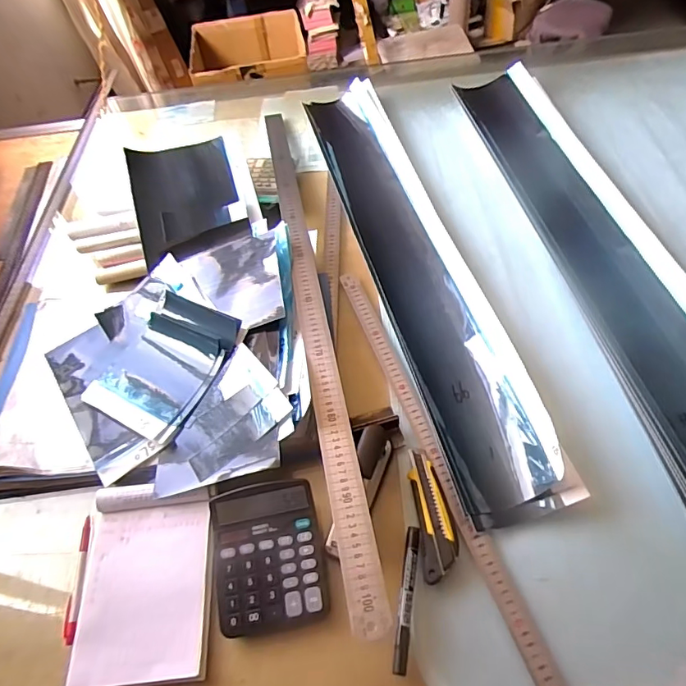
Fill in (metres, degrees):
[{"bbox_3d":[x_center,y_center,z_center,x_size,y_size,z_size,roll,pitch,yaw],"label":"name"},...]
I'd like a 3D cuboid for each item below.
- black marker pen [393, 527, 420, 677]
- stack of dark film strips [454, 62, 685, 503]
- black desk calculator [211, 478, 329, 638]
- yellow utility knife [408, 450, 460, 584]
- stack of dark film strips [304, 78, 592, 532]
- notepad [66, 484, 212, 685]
[{"bbox_3d":[0.067,0.265,0.514,0.014,0.014,0.141,7,55,10],"label":"black marker pen"},{"bbox_3d":[0.387,-0.189,0.783,0.157,0.028,0.929,-14,54,3],"label":"stack of dark film strips"},{"bbox_3d":[-0.083,0.226,0.532,0.115,0.022,0.145,-11,54,-3],"label":"black desk calculator"},{"bbox_3d":[0.103,0.192,0.555,0.042,0.018,0.143,-6,54,0],"label":"yellow utility knife"},{"bbox_3d":[0.099,-0.148,0.786,0.163,0.041,0.912,-21,54,6],"label":"stack of dark film strips"},{"bbox_3d":[-0.220,0.259,0.540,0.146,0.021,0.198,-6,54,0],"label":"notepad"}]

